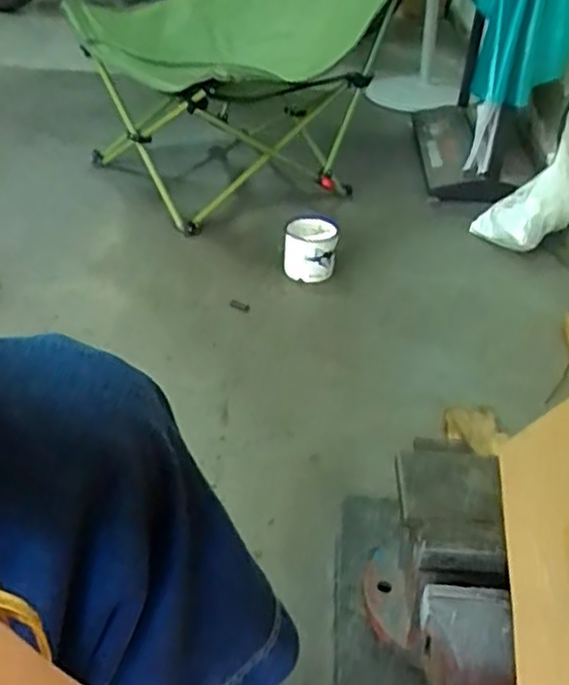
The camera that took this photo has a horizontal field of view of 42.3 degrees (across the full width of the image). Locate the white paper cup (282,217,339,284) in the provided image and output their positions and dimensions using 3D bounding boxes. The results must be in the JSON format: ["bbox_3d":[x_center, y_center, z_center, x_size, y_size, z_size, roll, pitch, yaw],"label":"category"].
[{"bbox_3d":[0.056,-0.200,1.543,0.108,0.102,0.111,8,30,6],"label":"white paper cup"}]

